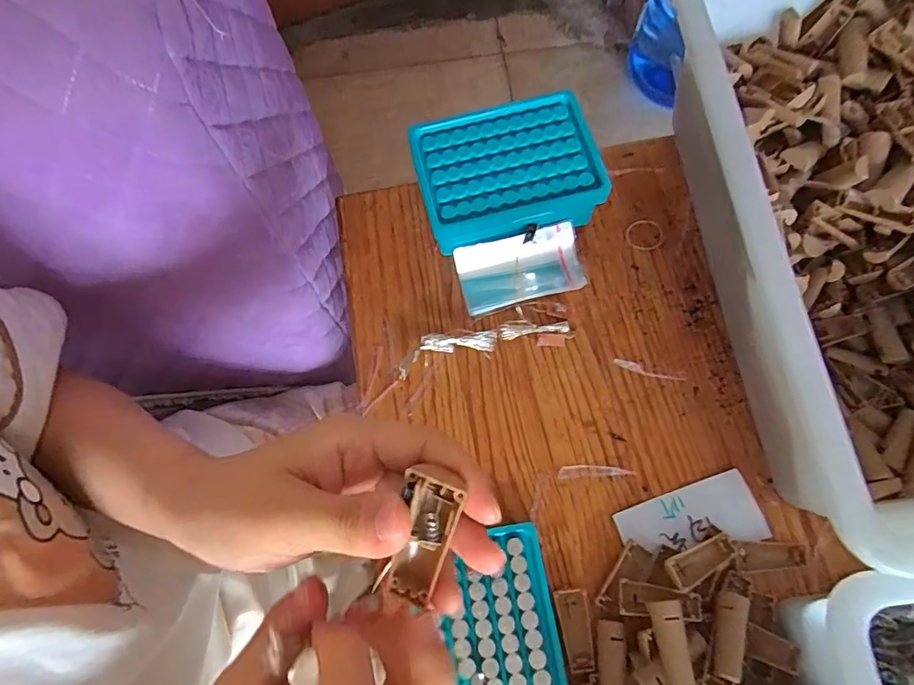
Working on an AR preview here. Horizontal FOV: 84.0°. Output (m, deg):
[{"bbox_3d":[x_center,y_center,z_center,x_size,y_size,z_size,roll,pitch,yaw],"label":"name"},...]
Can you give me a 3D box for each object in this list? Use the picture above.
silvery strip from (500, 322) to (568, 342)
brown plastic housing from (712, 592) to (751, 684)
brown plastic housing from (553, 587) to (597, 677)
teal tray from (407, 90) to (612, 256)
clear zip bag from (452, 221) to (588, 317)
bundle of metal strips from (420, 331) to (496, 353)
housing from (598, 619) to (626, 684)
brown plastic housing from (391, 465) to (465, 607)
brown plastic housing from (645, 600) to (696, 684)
[{"bbox_3d":[0.063,-0.010,0.412,0.055,0.006,0.012,-4,73,1],"label":"silvery strip"},{"bbox_3d":[0.169,0.182,0.315,0.017,0.010,0.049,7,55,30],"label":"brown plastic housing"},{"bbox_3d":[0.082,0.194,0.344,0.021,0.011,0.049,-10,73,-1],"label":"brown plastic housing"},{"bbox_3d":[0.039,-0.125,0.415,0.133,0.083,0.096,-14,73,-2],"label":"teal tray"},{"bbox_3d":[0.052,-0.061,0.424,0.101,0.011,0.055,-13,97,3],"label":"clear zip bag"},{"bbox_3d":[0.001,0.000,0.411,0.060,0.011,0.014,-4,73,1],"label":"bundle of metal strips"},{"bbox_3d":[0.101,0.210,0.331,0.017,0.011,0.050,2,73,3],"label":"housing"},{"bbox_3d":[-0.011,0.067,0.176,0.019,0.014,0.048,14,112,6],"label":"brown plastic housing"},{"bbox_3d":[0.134,0.187,0.313,0.019,0.008,0.048,-9,73,-1],"label":"brown plastic housing"}]

